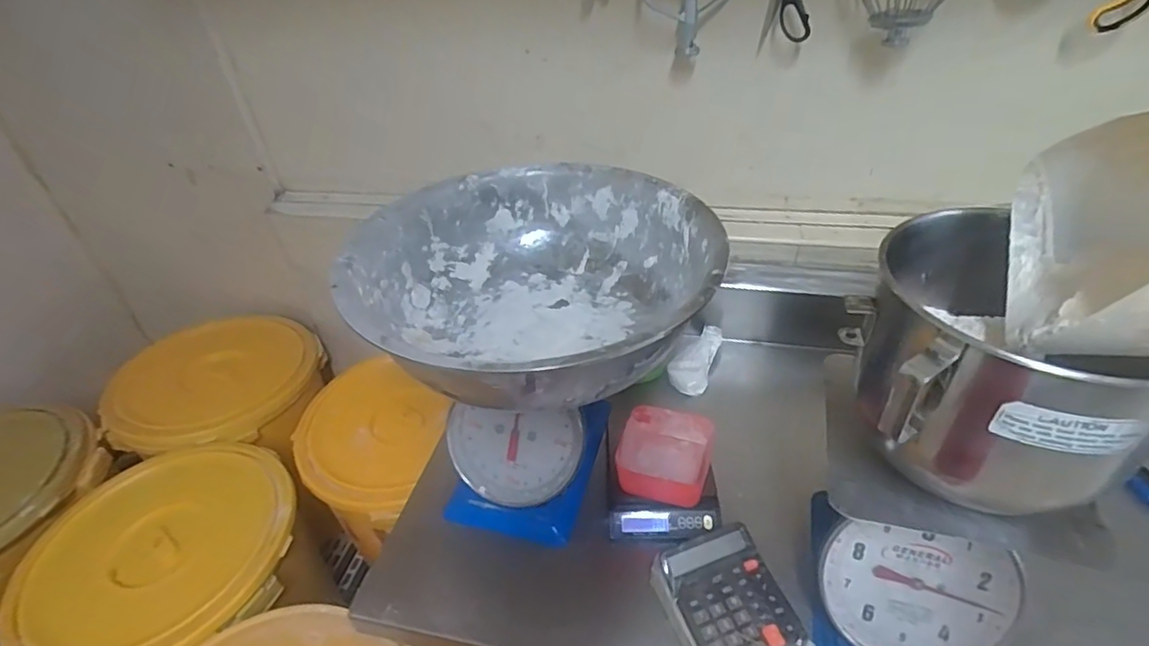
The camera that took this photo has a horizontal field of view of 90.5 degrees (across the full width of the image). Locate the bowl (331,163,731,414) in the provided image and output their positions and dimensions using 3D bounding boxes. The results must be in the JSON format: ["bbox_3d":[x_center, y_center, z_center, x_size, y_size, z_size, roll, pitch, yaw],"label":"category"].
[{"bbox_3d":[-0.044,-0.042,0.708,0.423,0.145,0.422,-3,38,2],"label":"bowl"}]

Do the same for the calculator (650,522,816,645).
[{"bbox_3d":[0.184,0.340,0.679,0.135,0.061,0.159,-19,40,-17],"label":"calculator"}]

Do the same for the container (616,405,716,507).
[{"bbox_3d":[0.133,0.196,0.831,0.127,0.063,0.133,9,40,17],"label":"container"}]

